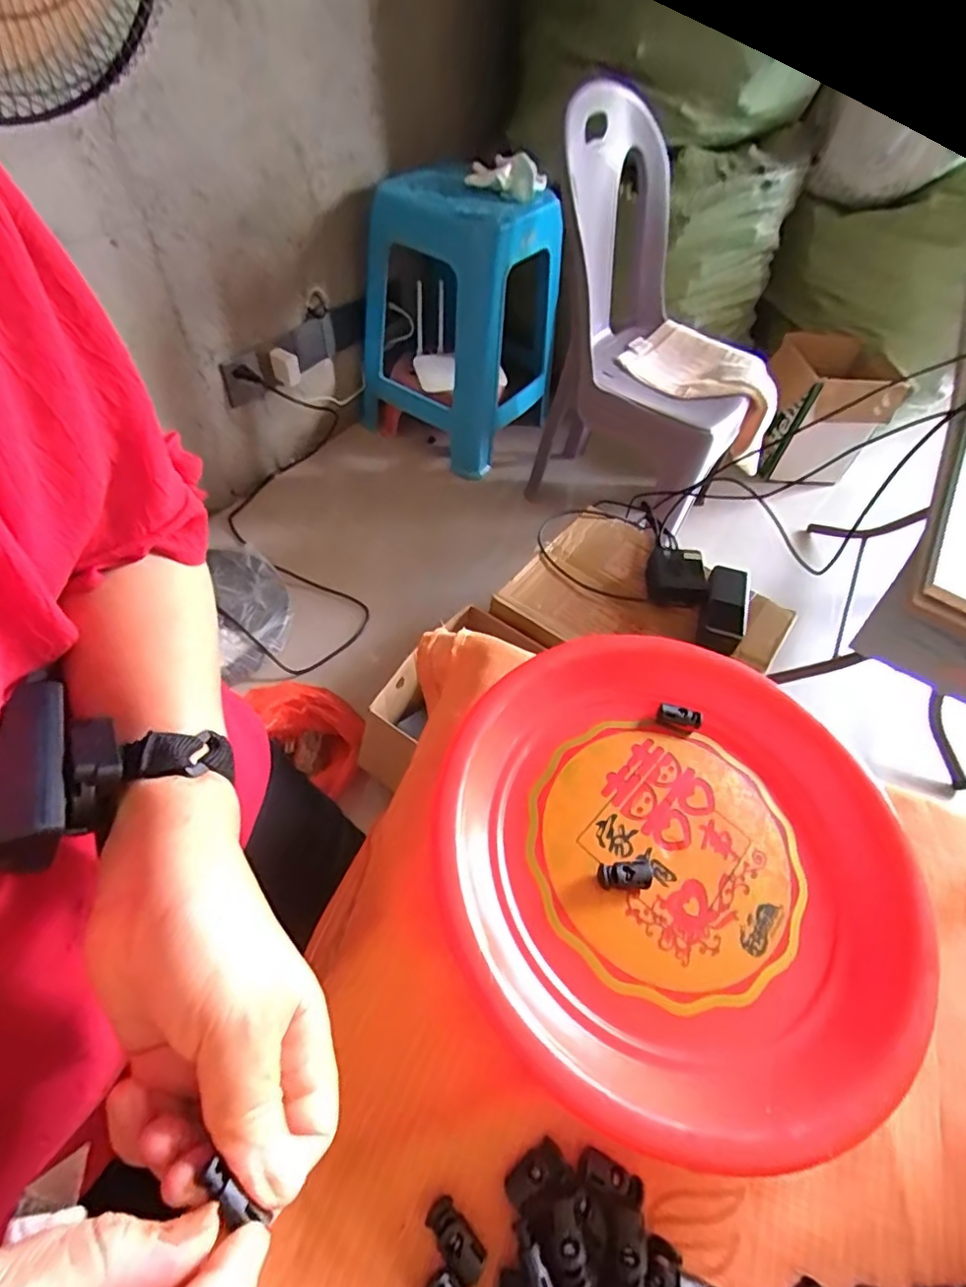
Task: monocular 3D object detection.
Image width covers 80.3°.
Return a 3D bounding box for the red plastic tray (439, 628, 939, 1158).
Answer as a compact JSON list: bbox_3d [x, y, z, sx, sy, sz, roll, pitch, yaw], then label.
[{"bbox_3d":[0.107,0.110,0.315,0.255,0.031,0.243,-29,61,-24],"label":"red plastic tray"}]

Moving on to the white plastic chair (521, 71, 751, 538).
[{"bbox_3d":[0.299,-0.521,1.073,0.394,0.683,0.350,24,55,12],"label":"white plastic chair"}]

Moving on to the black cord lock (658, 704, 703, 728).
[{"bbox_3d":[0.128,0.046,0.369,0.027,0.006,0.010,14,54,5],"label":"black cord lock"}]

